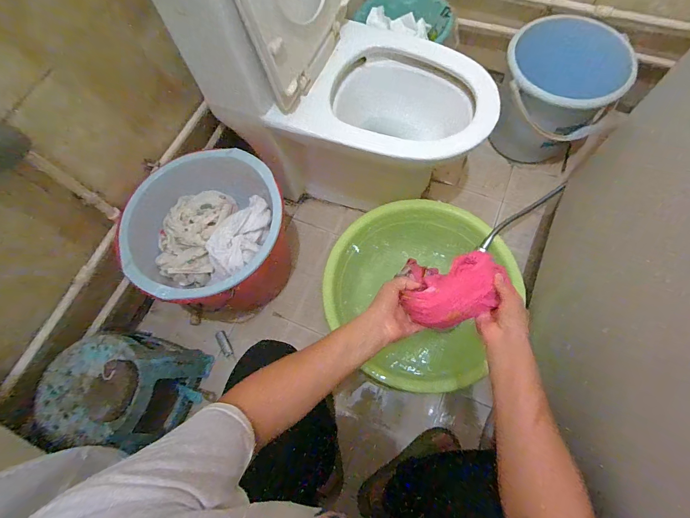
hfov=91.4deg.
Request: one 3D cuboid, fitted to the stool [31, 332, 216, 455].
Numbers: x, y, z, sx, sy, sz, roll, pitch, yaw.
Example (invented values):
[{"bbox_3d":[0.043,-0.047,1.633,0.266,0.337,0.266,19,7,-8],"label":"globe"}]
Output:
[{"bbox_3d":[-0.520,0.304,0.808,0.237,0.250,0.215,11,70,9],"label":"stool"}]

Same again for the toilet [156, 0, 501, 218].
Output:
[{"bbox_3d":[0.017,-0.440,0.798,0.644,0.801,0.342,10,70,8],"label":"toilet"}]

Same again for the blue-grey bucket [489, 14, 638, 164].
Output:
[{"bbox_3d":[0.601,-0.482,0.978,0.306,0.264,0.313,30,74,15],"label":"blue-grey bucket"}]

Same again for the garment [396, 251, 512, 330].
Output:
[{"bbox_3d":[0.176,0.045,0.537,0.165,0.047,0.117,-6,72,0],"label":"garment"}]

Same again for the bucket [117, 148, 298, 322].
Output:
[{"bbox_3d":[-0.302,-0.032,0.888,0.349,0.347,0.347,-10,69,1],"label":"bucket"}]

